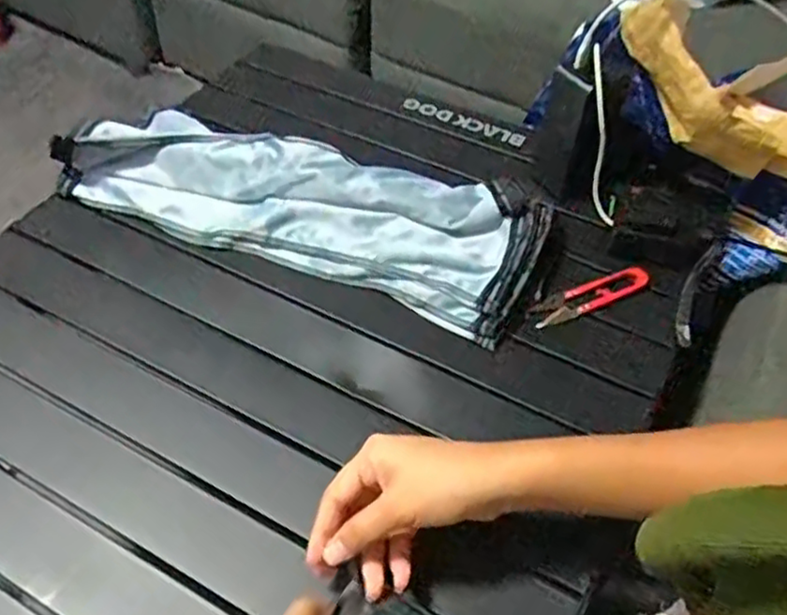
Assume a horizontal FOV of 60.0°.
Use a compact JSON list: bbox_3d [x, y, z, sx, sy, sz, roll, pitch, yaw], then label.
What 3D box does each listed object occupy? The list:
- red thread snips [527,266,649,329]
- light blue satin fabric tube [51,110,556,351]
[{"bbox_3d":[0.176,-0.012,0.611,0.119,0.010,0.028,-22,74,-12],"label":"red thread snips"},{"bbox_3d":[-0.087,-0.109,0.656,0.463,0.061,0.162,18,51,14],"label":"light blue satin fabric tube"}]

